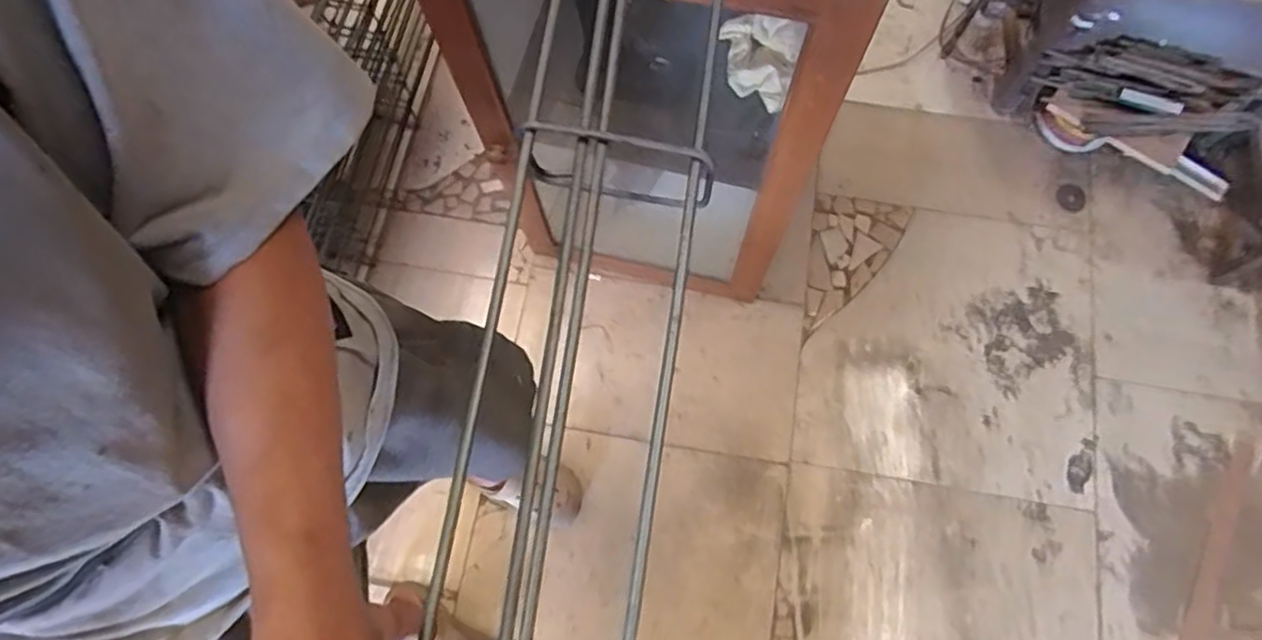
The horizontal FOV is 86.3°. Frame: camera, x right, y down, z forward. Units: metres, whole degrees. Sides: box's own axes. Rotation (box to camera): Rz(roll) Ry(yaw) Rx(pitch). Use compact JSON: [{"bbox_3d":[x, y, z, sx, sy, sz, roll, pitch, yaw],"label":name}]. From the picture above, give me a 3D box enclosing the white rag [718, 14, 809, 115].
[{"bbox_3d":[0.194,-0.415,1.049,0.133,0.073,0.124,22,75,8],"label":"white rag"}]

